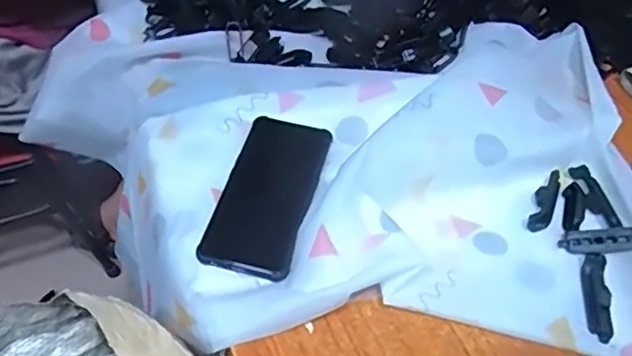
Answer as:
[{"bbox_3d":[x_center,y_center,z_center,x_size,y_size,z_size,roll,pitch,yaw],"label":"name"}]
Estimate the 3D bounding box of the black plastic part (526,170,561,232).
[{"bbox_3d":[0.205,0.020,0.541,0.018,0.012,0.071,22,50,14],"label":"black plastic part"}]

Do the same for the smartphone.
[{"bbox_3d":[-0.040,0.011,0.527,0.074,0.016,0.158,13,48,7],"label":"smartphone"}]

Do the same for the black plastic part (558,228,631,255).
[{"bbox_3d":[0.242,0.053,0.503,0.072,0.007,0.022,-5,47,9],"label":"black plastic part"}]

